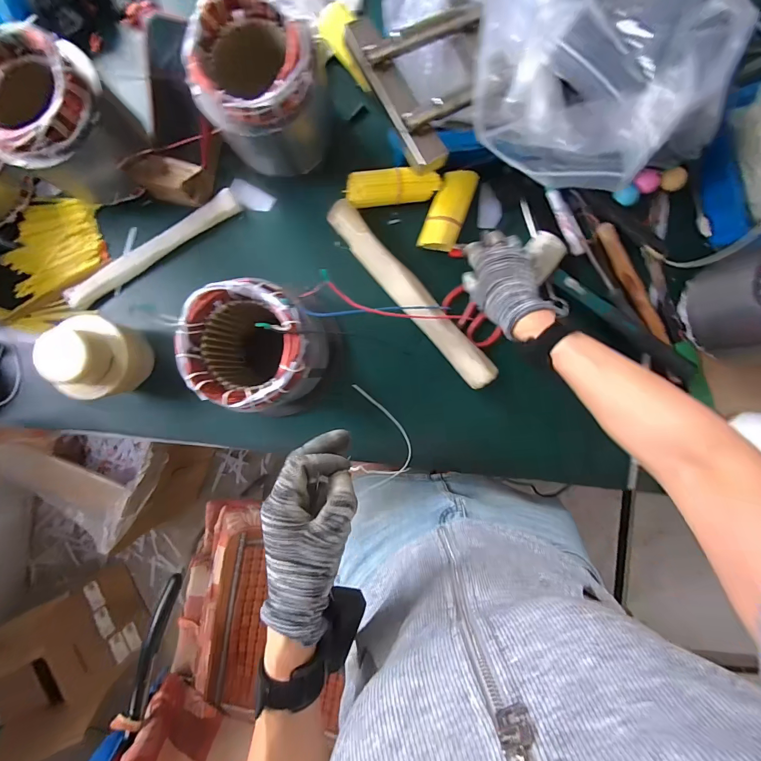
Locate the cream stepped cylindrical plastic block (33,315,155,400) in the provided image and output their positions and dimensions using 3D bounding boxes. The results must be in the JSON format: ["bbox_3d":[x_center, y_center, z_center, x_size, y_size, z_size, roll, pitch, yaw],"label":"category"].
[{"bbox_3d":[-0.388,-0.028,0.540,0.092,0.134,0.116,0,91,3],"label":"cream stepped cylindrical plastic block"}]

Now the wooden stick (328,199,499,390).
[{"bbox_3d":[0.045,-0.125,0.561,0.047,0.037,0.339,-41,89,3],"label":"wooden stick"}]

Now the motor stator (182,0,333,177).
[{"bbox_3d":[-0.148,-0.366,0.491,0.136,0.141,0.133,32,92,2],"label":"motor stator"}]

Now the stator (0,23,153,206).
[{"bbox_3d":[-0.414,-0.338,0.507,0.140,0.146,0.155,25,92,2],"label":"stator"}]

